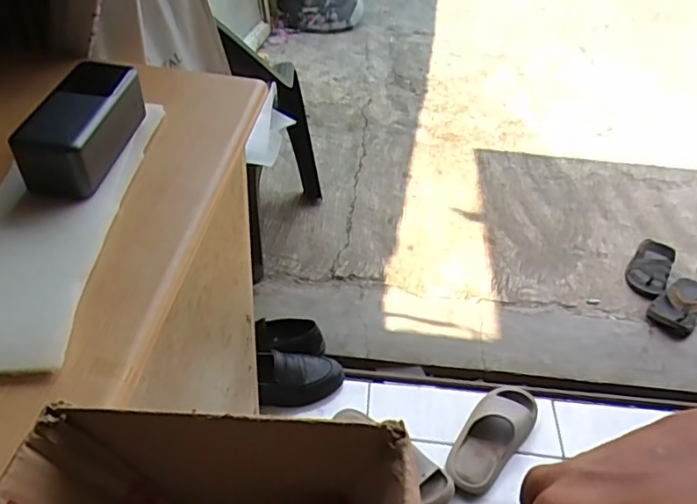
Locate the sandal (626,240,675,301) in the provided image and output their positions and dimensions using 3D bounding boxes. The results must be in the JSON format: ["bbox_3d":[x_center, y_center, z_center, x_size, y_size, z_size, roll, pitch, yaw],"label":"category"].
[{"bbox_3d":[0.851,0.043,1.607,0.103,0.058,0.194,27,47,21],"label":"sandal"}]

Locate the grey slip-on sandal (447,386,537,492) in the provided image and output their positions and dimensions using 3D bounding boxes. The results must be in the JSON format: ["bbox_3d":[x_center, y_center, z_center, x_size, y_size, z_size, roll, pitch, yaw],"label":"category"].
[{"bbox_3d":[0.295,0.357,1.141,0.105,0.061,0.284,30,48,23],"label":"grey slip-on sandal"}]

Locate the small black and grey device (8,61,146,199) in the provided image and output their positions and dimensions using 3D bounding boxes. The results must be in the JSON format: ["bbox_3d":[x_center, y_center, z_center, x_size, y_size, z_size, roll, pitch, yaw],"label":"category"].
[{"bbox_3d":[-0.213,-0.103,0.470,0.057,0.065,0.131,7,44,0],"label":"small black and grey device"}]

